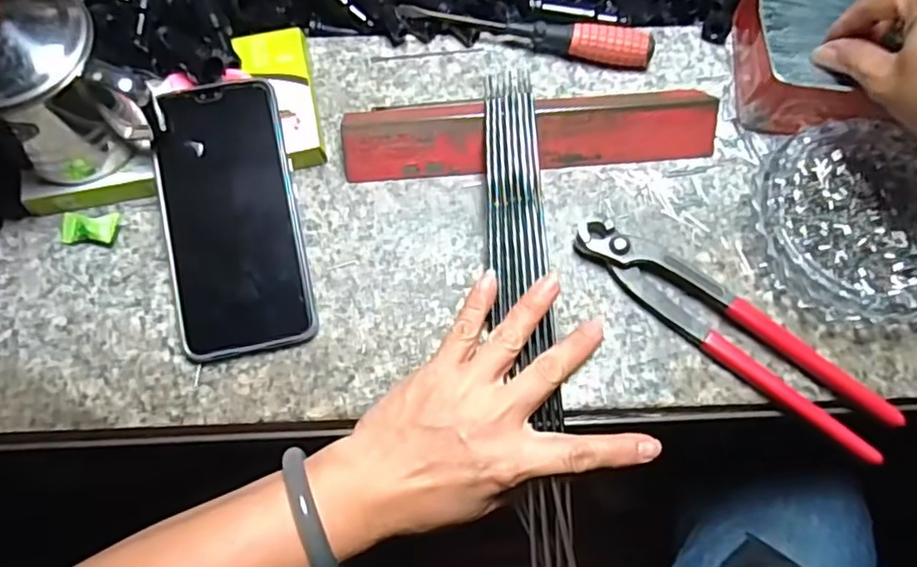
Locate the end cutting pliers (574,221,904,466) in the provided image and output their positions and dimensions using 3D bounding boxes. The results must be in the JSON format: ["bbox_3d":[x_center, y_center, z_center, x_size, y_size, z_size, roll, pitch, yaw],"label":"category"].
[{"bbox_3d":[0.154,0.024,0.358,0.194,0.016,0.038,40,76,11],"label":"end cutting pliers"}]

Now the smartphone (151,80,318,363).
[{"bbox_3d":[-0.131,-0.039,0.363,0.074,0.010,0.157,-11,83,-3],"label":"smartphone"}]

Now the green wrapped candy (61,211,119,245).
[{"bbox_3d":[-0.220,-0.033,0.376,0.034,0.011,0.019,5,72,1],"label":"green wrapped candy"}]

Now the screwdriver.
[{"bbox_3d":[0.046,-0.165,0.419,0.165,0.024,0.017,11,72,3],"label":"screwdriver"}]

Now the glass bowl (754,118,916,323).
[{"bbox_3d":[0.231,-0.036,0.368,0.117,0.028,0.119,0,72,0],"label":"glass bowl"}]

